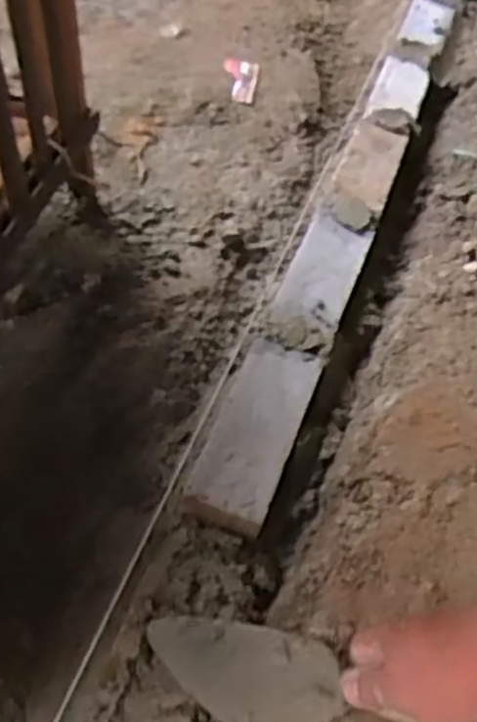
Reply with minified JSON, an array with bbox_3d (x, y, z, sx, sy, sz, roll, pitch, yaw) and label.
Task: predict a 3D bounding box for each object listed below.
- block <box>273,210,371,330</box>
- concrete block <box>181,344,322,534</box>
[{"bbox_3d":[0.094,-0.091,0.867,0.074,0.051,0.187,19,51,9],"label":"block"},{"bbox_3d":[0.016,0.066,0.716,0.072,0.041,0.195,19,51,9],"label":"concrete block"}]

